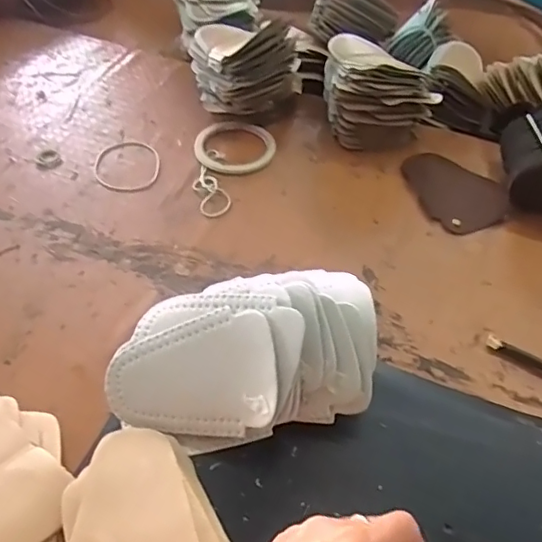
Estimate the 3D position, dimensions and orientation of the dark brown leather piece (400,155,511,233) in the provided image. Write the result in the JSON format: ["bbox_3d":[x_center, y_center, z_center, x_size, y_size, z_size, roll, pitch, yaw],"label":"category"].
[{"bbox_3d":[0.205,-0.094,0.621,0.095,0.005,0.125,-9,51,-7],"label":"dark brown leather piece"}]

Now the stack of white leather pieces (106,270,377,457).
[{"bbox_3d":[-0.021,0.056,0.416,0.199,0.058,0.125,-10,51,-8],"label":"stack of white leather pieces"}]

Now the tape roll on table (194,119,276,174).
[{"bbox_3d":[-0.042,-0.148,0.655,0.092,0.006,0.094,-1,50,-1],"label":"tape roll on table"}]

